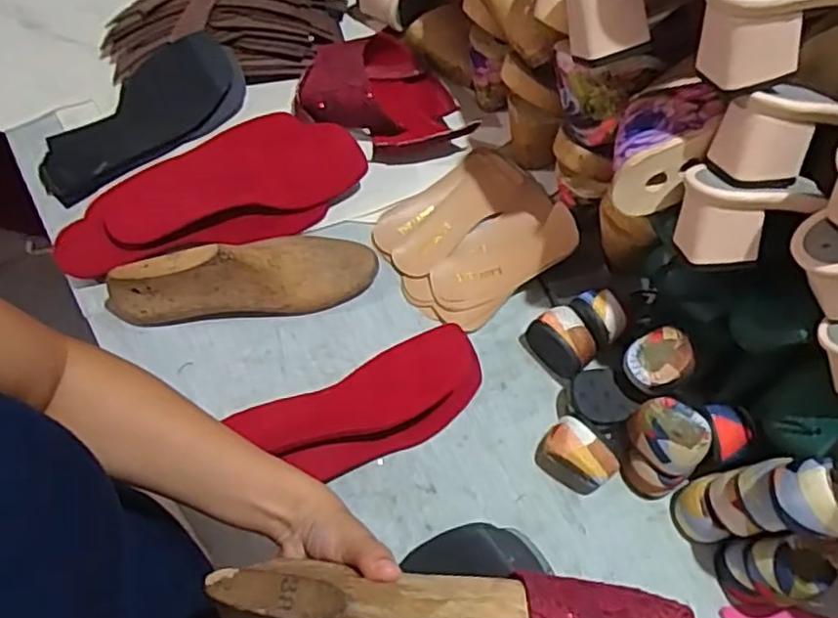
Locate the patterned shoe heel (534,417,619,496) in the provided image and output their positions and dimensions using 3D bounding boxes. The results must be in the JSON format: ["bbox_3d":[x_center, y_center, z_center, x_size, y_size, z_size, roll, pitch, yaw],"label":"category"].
[{"bbox_3d":[0.134,0.126,0.584,0.041,0.049,0.064,-41,73,-18],"label":"patterned shoe heel"}]

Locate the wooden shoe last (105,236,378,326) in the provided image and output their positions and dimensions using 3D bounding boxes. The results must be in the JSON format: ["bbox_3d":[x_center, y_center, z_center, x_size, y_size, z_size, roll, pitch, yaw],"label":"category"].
[{"bbox_3d":[-0.158,-0.028,0.617,0.237,0.081,0.073,-18,67,-10],"label":"wooden shoe last"}]

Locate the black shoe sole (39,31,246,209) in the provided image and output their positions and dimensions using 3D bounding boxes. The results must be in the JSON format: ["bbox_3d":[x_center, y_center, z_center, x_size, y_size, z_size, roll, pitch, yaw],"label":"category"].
[{"bbox_3d":[-0.288,-0.199,0.707,0.228,0.044,0.099,-38,72,-17],"label":"black shoe sole"}]

